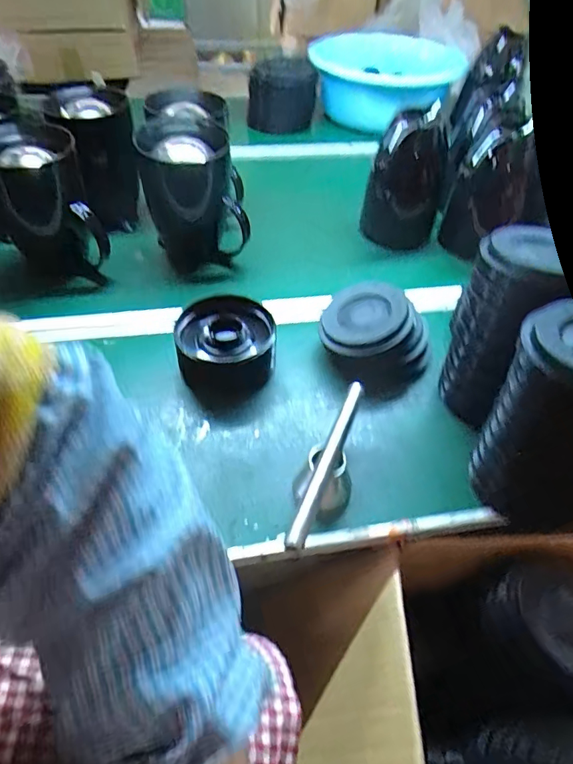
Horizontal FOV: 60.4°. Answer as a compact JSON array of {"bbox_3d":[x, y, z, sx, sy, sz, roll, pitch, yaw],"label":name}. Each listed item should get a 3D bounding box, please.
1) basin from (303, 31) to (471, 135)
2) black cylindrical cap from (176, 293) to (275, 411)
[{"bbox_3d":[0.249,-0.779,1.268,0.358,0.154,0.358,7,47,2],"label":"basin"},{"bbox_3d":[-0.076,-0.043,0.619,0.121,0.074,0.120,2,47,-2],"label":"black cylindrical cap"}]

